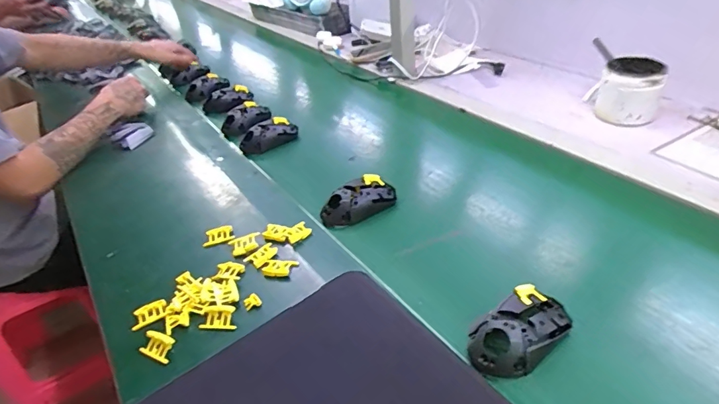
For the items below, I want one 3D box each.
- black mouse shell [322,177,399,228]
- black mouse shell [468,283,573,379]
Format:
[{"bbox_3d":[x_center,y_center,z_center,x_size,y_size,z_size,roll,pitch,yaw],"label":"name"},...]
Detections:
[{"bbox_3d":[0.002,-0.001,0.684,0.118,0.039,0.054,-28,41,-27],"label":"black mouse shell"},{"bbox_3d":[0.162,0.127,0.464,0.115,0.034,0.061,-27,41,-26],"label":"black mouse shell"}]

